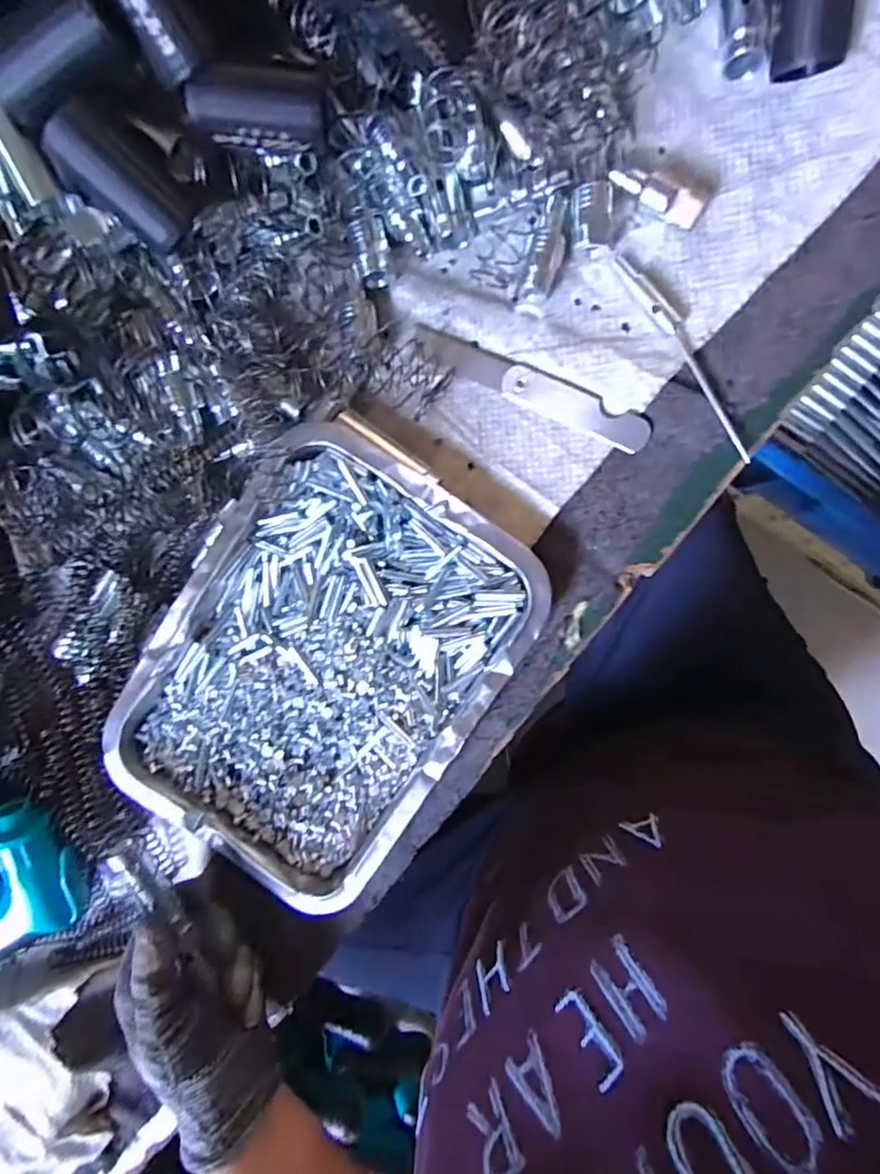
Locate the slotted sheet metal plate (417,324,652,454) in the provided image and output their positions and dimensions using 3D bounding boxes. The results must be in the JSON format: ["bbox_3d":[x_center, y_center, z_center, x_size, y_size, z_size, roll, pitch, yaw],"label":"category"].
[{"bbox_3d":[0.053,-0.115,0.338,0.144,0.009,0.021,24,102,1],"label":"slotted sheet metal plate"}]

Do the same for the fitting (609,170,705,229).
[{"bbox_3d":[0.112,-0.204,0.305,0.049,0.011,0.014,28,98,4],"label":"fitting"}]

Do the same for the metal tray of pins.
[{"bbox_3d":[-0.067,0.050,0.343,0.193,0.033,0.255,30,99,4],"label":"metal tray of pins"}]

